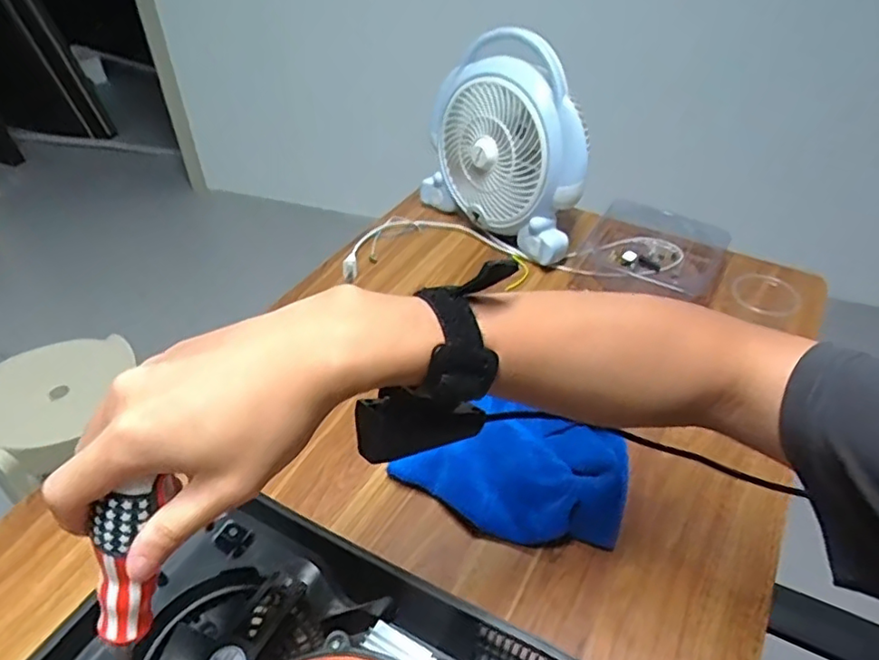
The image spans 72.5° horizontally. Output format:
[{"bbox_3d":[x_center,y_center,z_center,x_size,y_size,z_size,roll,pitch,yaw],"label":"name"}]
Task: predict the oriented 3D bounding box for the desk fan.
[{"bbox_3d":[0.083,-0.246,0.799,0.102,0.234,0.273,-30,50,-29],"label":"desk fan"}]

